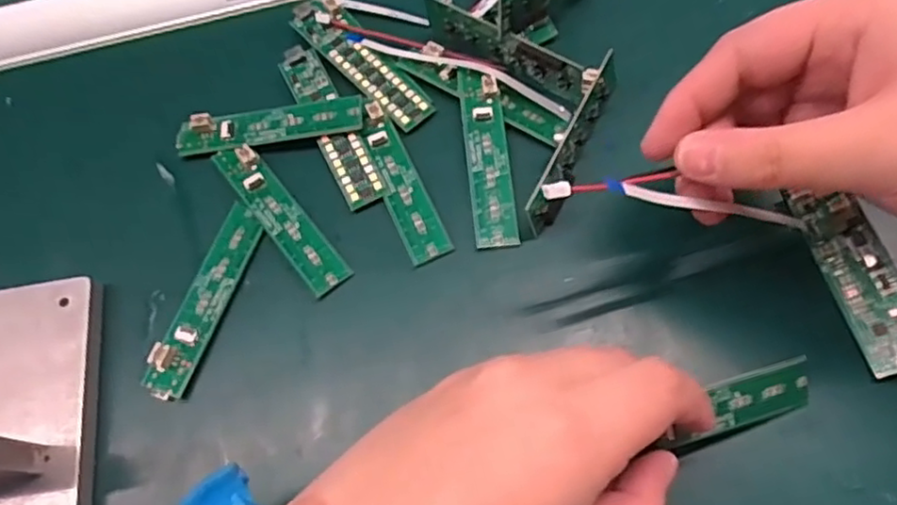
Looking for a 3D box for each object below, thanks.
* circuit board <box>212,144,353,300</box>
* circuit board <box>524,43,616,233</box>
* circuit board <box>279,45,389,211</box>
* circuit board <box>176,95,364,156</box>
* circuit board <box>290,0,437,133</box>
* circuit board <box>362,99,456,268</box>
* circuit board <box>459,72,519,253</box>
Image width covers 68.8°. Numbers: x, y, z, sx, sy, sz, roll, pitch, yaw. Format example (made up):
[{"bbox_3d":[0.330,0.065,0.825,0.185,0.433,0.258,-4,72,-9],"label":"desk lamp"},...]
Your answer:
[{"bbox_3d":[-0.070,-0.016,0.271,0.017,0.005,0.080,-37,71,-11],"label":"circuit board"},{"bbox_3d":[0.052,-0.045,0.269,0.005,0.021,0.078,17,72,37],"label":"circuit board"},{"bbox_3d":[-0.051,-0.057,0.287,0.018,0.004,0.084,-26,69,-8],"label":"circuit board"},{"bbox_3d":[-0.078,-0.056,0.285,0.082,0.006,0.018,-8,68,0],"label":"circuit board"},{"bbox_3d":[-0.039,-0.088,0.297,0.022,0.004,0.083,-41,72,-13],"label":"circuit board"},{"bbox_3d":[-0.021,-0.031,0.275,0.017,0.006,0.077,-23,69,-6],"label":"circuit board"},{"bbox_3d":[0.017,-0.041,0.275,0.018,0.007,0.081,-5,72,-3],"label":"circuit board"}]

